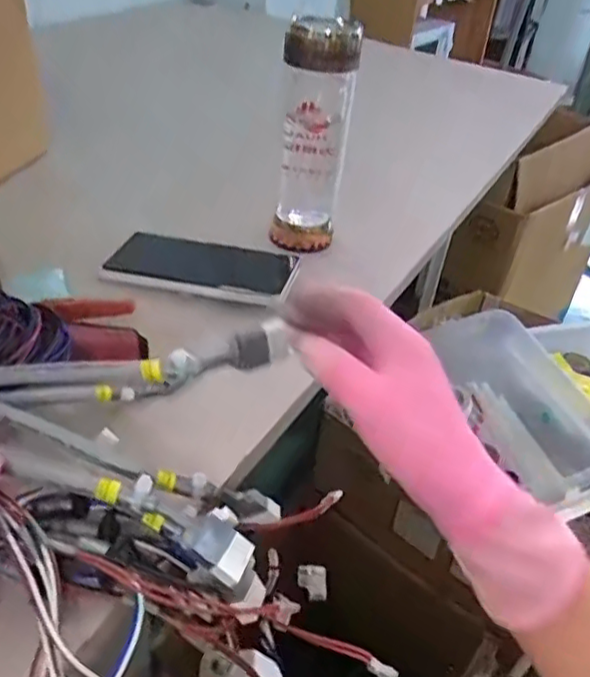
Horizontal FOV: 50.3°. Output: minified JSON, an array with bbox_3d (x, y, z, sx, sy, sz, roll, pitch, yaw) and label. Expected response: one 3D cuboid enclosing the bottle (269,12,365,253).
[{"bbox_3d":[0.016,-0.185,0.585,0.064,0.199,0.057,8,37,1],"label":"bottle"}]

